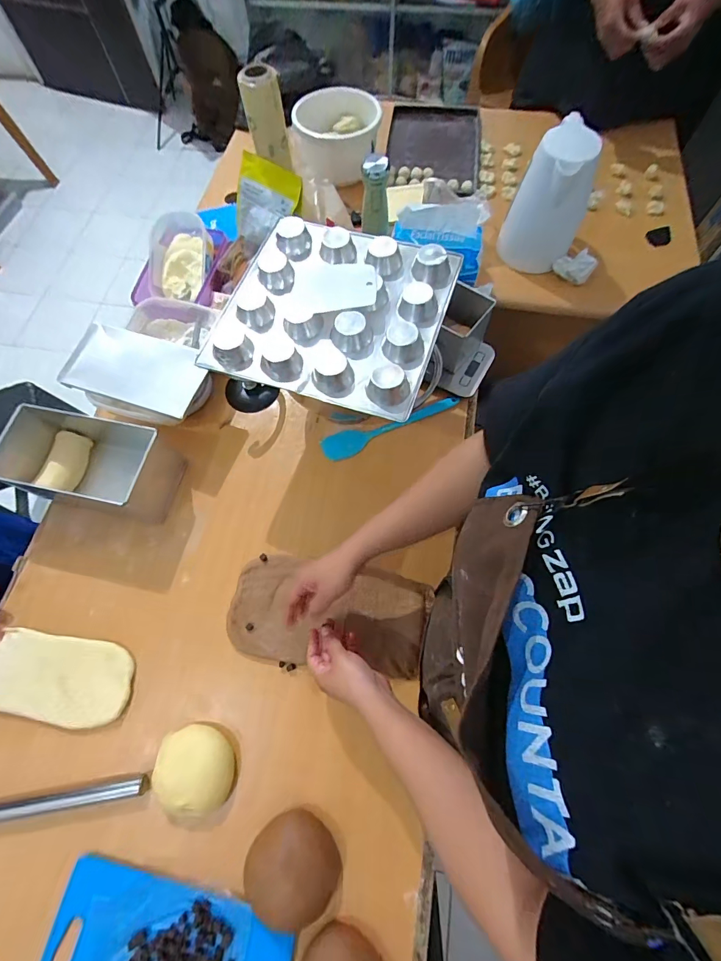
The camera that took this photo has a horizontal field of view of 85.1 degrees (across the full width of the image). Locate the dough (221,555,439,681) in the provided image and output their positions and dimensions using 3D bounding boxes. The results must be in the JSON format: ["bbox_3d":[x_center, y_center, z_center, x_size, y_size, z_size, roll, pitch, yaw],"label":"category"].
[{"bbox_3d":[-0.047,0.202,0.604,0.297,0.021,0.154,4,68,5],"label":"dough"}]

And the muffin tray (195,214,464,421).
[{"bbox_3d":[-0.035,-0.248,0.559,0.299,0.034,0.297,17,69,8],"label":"muffin tray"}]

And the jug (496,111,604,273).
[{"bbox_3d":[0.378,-0.537,0.793,0.117,0.238,0.135,38,73,15],"label":"jug"}]

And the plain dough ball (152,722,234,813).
[{"bbox_3d":[-0.225,0.389,0.531,0.106,0.045,0.097,1,68,2],"label":"plain dough ball"}]

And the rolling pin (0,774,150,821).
[{"bbox_3d":[-0.466,0.438,0.522,0.353,0.018,0.023,-9,68,-2],"label":"rolling pin"}]

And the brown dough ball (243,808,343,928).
[{"bbox_3d":[-0.084,0.479,0.489,0.105,0.049,0.098,0,68,1],"label":"brown dough ball"}]

